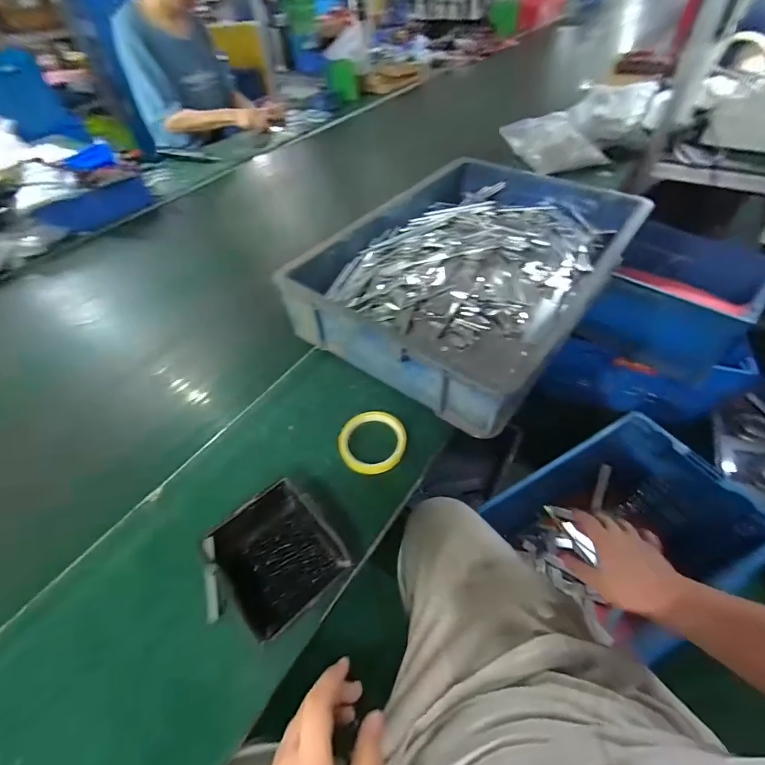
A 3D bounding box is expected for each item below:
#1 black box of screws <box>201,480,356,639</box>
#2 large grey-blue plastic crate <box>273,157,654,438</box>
[{"bbox_3d":[-0.111,0.192,0.428,0.117,0.067,0.128,-37,55,-25],"label":"black box of screws"},{"bbox_3d":[0.175,-0.221,0.728,0.421,0.110,0.610,31,57,27],"label":"large grey-blue plastic crate"}]

